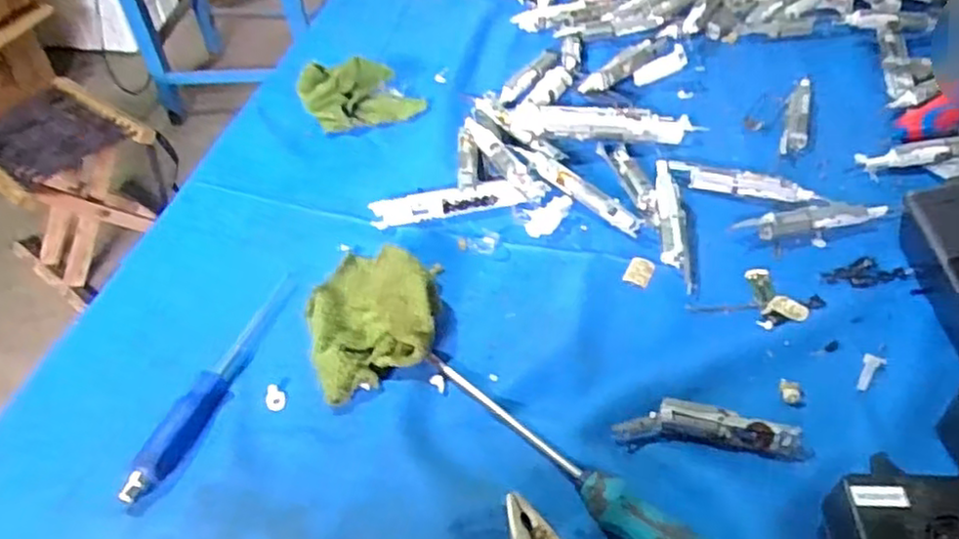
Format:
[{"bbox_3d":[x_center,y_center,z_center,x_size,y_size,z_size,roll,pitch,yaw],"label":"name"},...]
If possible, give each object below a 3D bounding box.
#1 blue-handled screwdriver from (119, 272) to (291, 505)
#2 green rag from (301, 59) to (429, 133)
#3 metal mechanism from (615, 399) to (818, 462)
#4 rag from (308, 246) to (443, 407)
[{"bbox_3d":[-0.172,0.071,0.472,0.021,0.014,0.183,13,48,17],"label":"blue-handled screwdriver"},{"bbox_3d":[-0.113,-0.169,0.684,0.117,0.043,0.058,-9,45,-4],"label":"green rag"},{"bbox_3d":[0.138,0.095,0.432,0.108,0.013,0.030,2,46,7],"label":"metal mechanism"},{"bbox_3d":[-0.073,0.022,0.501,0.100,0.036,0.128,-16,46,-11],"label":"rag"}]

